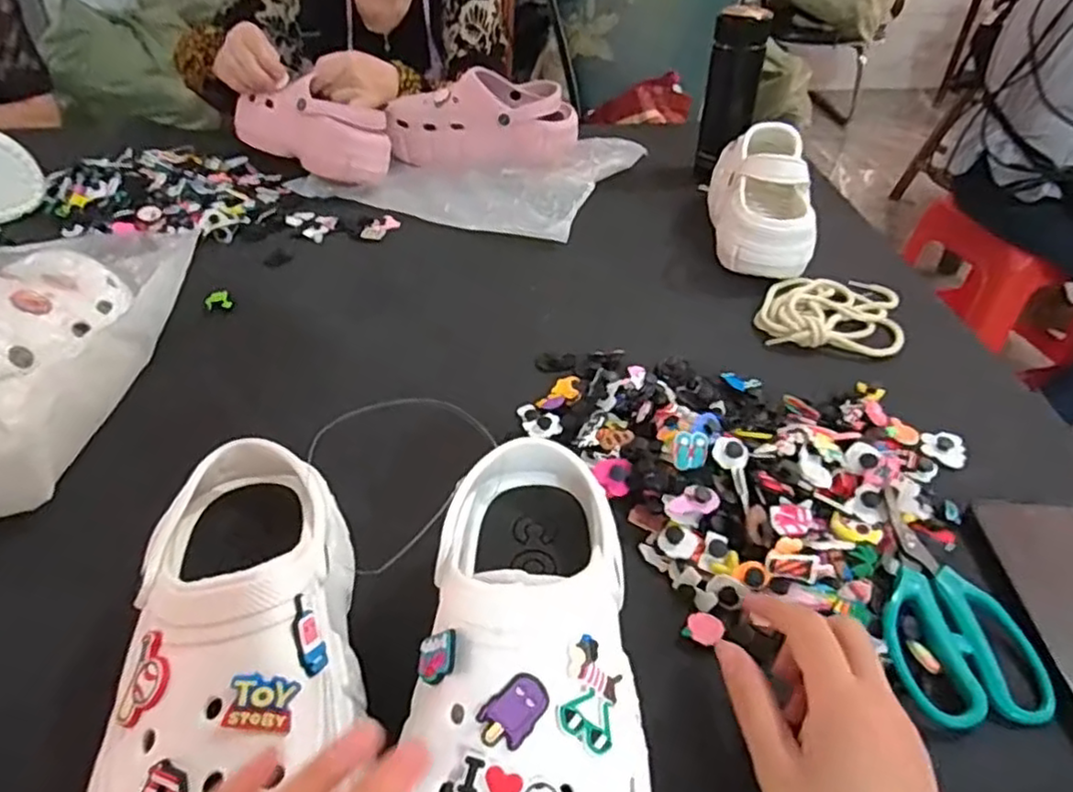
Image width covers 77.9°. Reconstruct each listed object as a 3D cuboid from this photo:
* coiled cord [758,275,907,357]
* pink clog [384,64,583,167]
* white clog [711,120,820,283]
[{"bbox_3d":[0.279,-0.083,0.630,0.124,0.025,0.130,1,41,-1],"label":"coiled cord"},{"bbox_3d":[-0.069,-0.371,0.900,0.249,0.091,0.092,-3,41,-4],"label":"pink clog"},{"bbox_3d":[0.241,-0.217,0.713,0.089,0.114,0.183,4,41,4],"label":"white clog"}]

